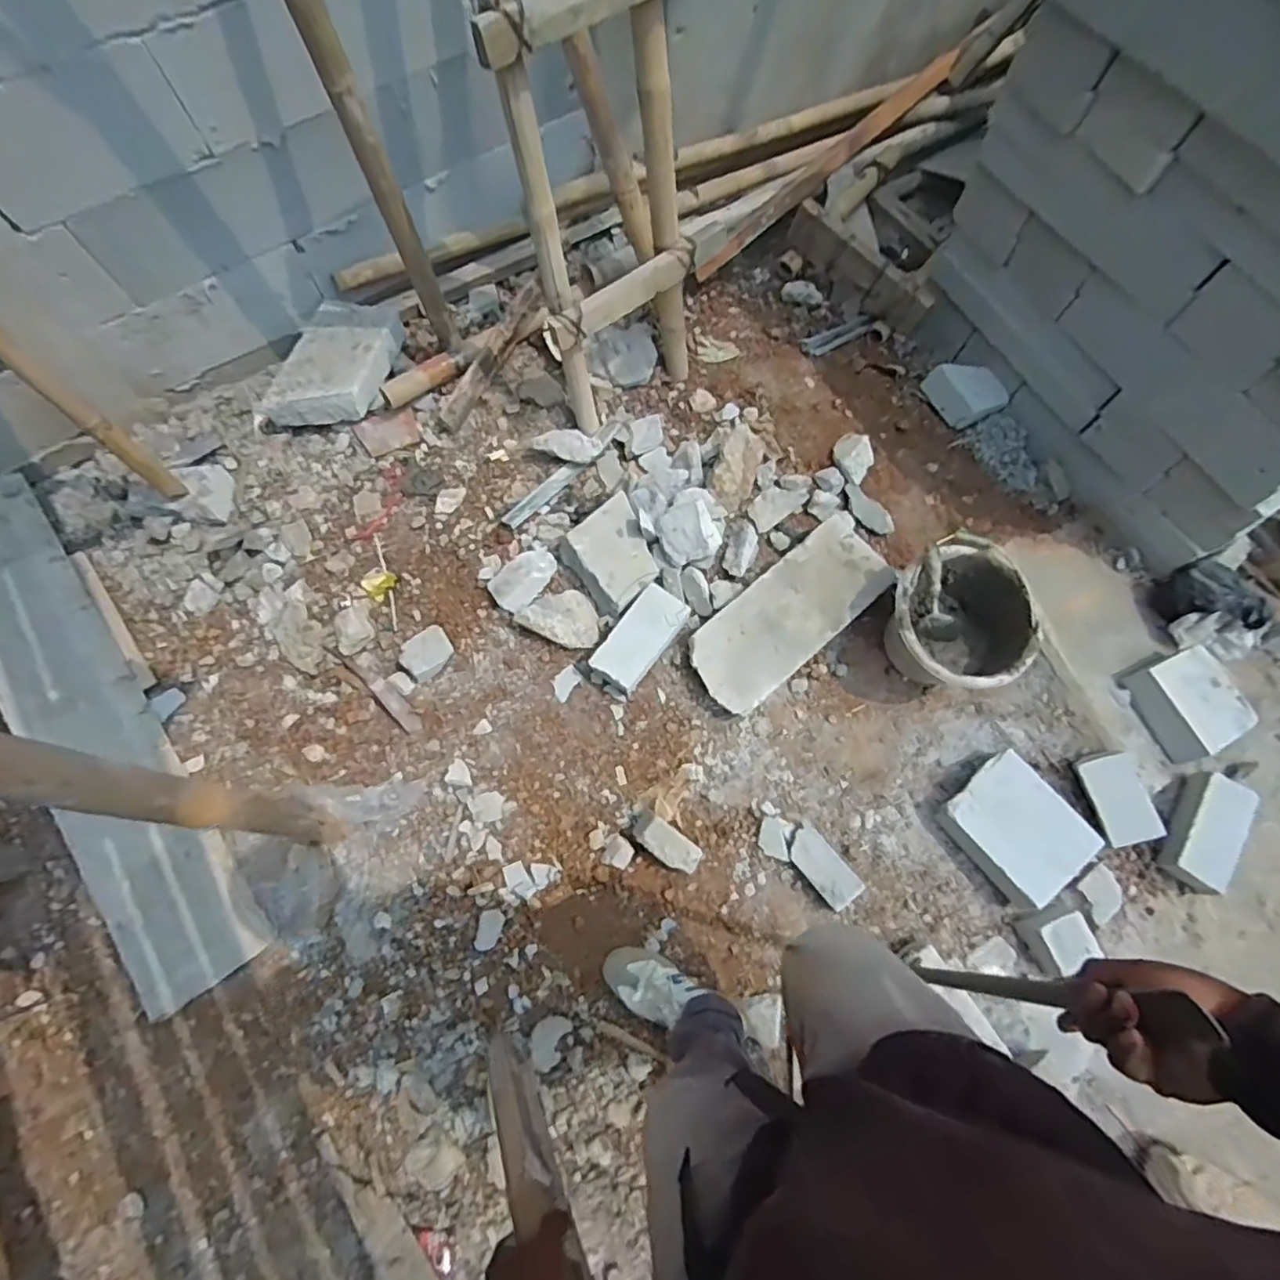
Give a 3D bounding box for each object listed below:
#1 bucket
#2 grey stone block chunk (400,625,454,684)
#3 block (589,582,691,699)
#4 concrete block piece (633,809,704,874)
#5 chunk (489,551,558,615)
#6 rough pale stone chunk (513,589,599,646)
[{"bbox_3d":[0.649,-0.041,1.352,0.275,0.215,0.314,-21,74,-8],"label":"bucket"},{"bbox_3d":[-0.477,0.027,1.412,0.111,0.024,0.097,-40,77,-13],"label":"grey stone block chunk"},{"bbox_3d":[0.002,0.002,1.388,0.110,0.093,0.230,35,74,10],"label":"block"},{"bbox_3d":[0.055,0.408,1.266,0.130,0.086,0.066,41,78,-8],"label":"concrete block piece"},{"bbox_3d":[-0.261,-0.140,1.429,0.161,0.086,0.107,-39,76,-13],"label":"chunk"},{"bbox_3d":[-0.178,-0.055,1.419,0.184,0.066,0.132,17,72,4],"label":"rough pale stone chunk"}]

